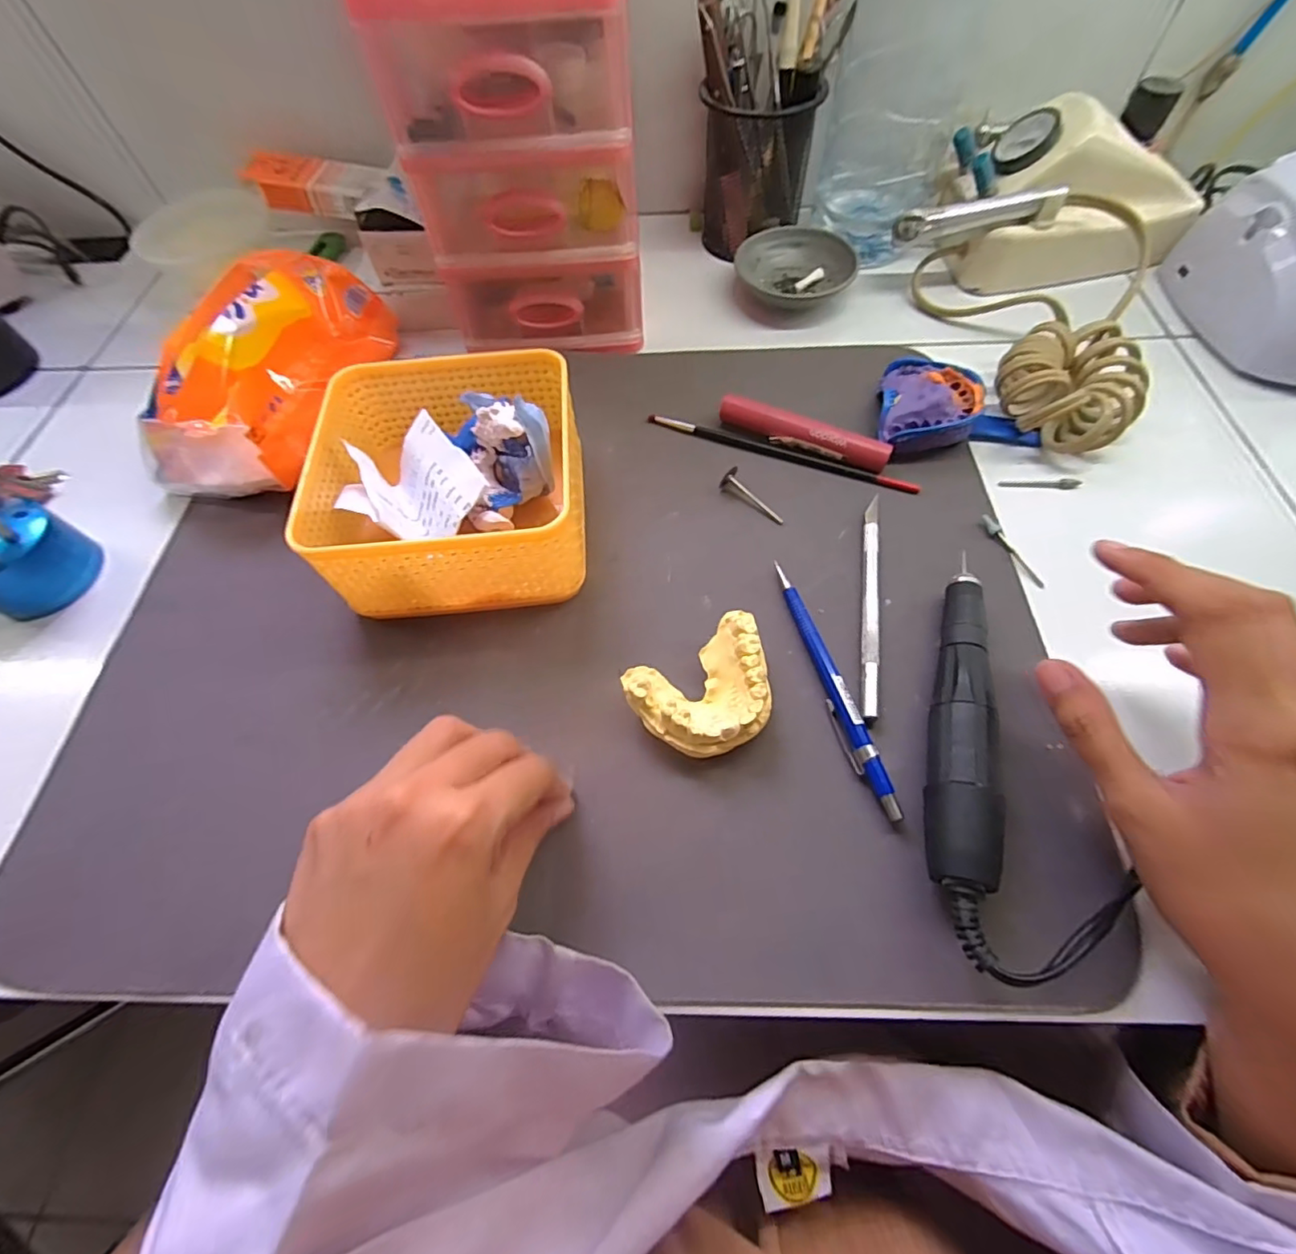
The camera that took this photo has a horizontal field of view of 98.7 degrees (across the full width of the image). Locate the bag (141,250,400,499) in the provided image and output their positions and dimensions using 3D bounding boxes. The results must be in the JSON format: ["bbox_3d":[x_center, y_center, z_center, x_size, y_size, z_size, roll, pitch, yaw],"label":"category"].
[{"bbox_3d":[-0.243,-0.169,0.351,0.093,0.064,0.171,7,63,6],"label":"bag"}]

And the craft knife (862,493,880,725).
[{"bbox_3d":[0.117,-0.016,0.293,0.009,0.007,0.137,9,63,7],"label":"craft knife"}]

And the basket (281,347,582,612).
[{"bbox_3d":[-0.103,-0.081,0.306,0.133,0.065,0.137,-5,63,-1],"label":"basket"}]

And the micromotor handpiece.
[{"bbox_3d":[0.141,0.038,0.251,0.025,0.028,0.149,12,64,8],"label":"micromotor handpiece"}]

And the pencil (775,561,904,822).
[{"bbox_3d":[0.089,0.026,0.271,0.012,0.009,0.133,-13,63,-5],"label":"pencil"}]

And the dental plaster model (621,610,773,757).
[{"bbox_3d":[0.029,0.031,0.262,0.068,0.026,0.053,-30,66,-13],"label":"dental plaster model"}]

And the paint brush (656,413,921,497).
[{"bbox_3d":[0.080,-0.110,0.348,0.170,0.007,0.008,21,65,12],"label":"paint brush"}]

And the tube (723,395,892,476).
[{"bbox_3d":[0.094,-0.119,0.343,0.106,0.017,0.014,23,66,13],"label":"tube"}]

